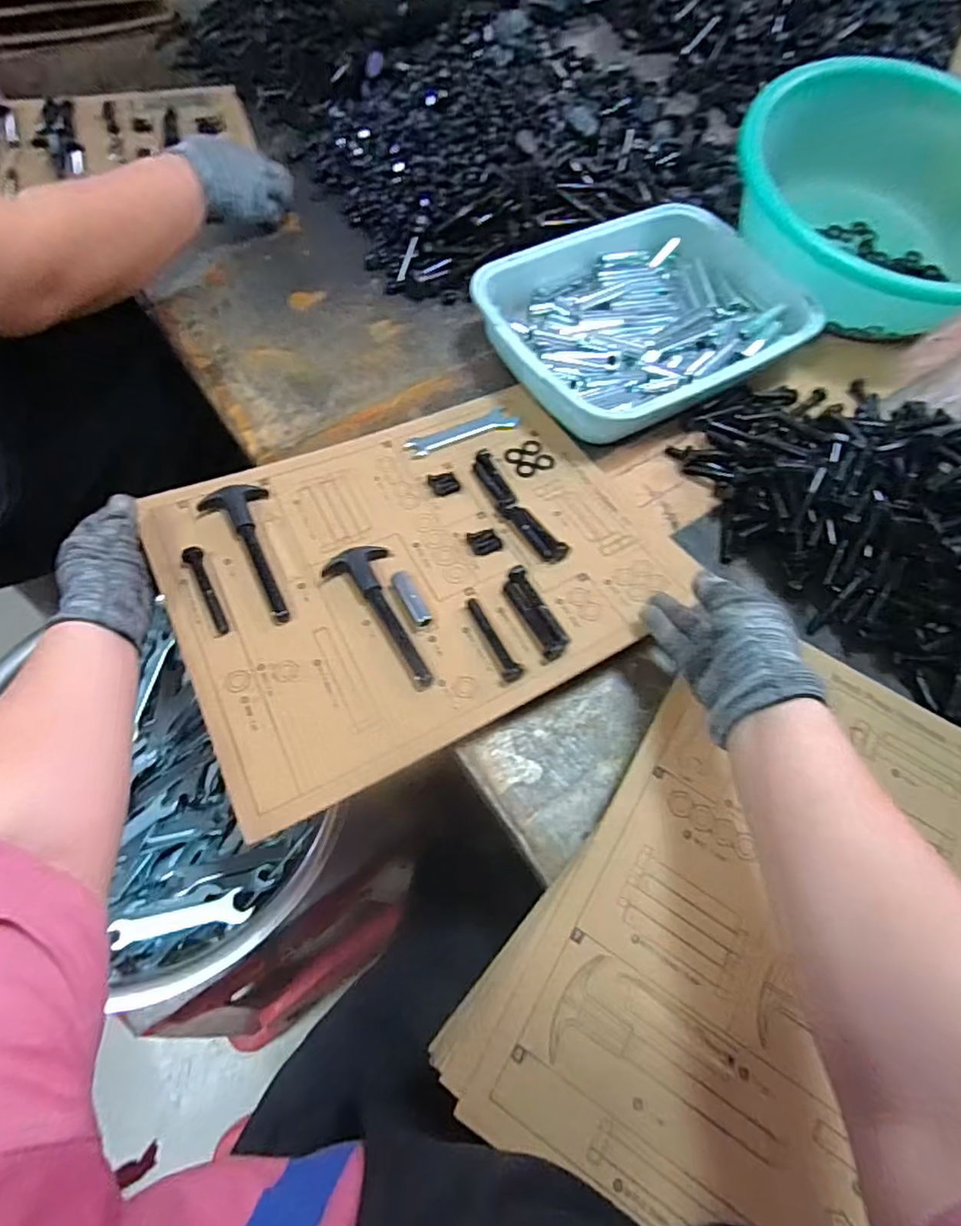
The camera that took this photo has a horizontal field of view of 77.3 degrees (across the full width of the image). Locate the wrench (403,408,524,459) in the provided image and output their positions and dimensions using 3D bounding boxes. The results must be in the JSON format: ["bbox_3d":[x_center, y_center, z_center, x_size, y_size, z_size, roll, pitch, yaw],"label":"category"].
[{"bbox_3d":[-0.016,-0.171,0.569,0.110,0.007,0.029,-24,67,-15],"label":"wrench"}]

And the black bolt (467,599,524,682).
[{"bbox_3d":[0.010,0.017,0.448,0.015,0.009,0.075,-20,66,-13],"label":"black bolt"}]

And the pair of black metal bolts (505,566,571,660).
[{"bbox_3d":[0.042,-0.001,0.453,0.022,0.018,0.080,-23,64,-12],"label":"pair of black metal bolts"}]

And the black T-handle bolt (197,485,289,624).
[{"bbox_3d":[-0.177,-0.051,0.478,0.051,0.018,0.132,-27,68,-16],"label":"black T-handle bolt"}]

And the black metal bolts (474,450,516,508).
[{"bbox_3d":[0.012,-0.118,0.533,0.020,0.011,0.067,-18,66,-13],"label":"black metal bolts"}]

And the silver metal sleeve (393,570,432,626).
[{"bbox_3d":[-0.053,-0.013,0.466,0.015,0.011,0.055,-24,67,-15],"label":"silver metal sleeve"}]

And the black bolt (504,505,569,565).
[{"bbox_3d":[0.045,-0.067,0.497,0.020,0.011,0.064,-32,69,-18],"label":"black bolt"}]

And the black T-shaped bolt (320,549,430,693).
[{"bbox_3d":[-0.075,0.003,0.455,0.048,0.014,0.130,-22,67,-15],"label":"black T-shaped bolt"}]

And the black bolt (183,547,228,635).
[{"bbox_3d":[-0.210,-0.018,0.455,0.012,0.018,0.077,-22,67,-15],"label":"black bolt"}]

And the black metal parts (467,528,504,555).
[{"bbox_3d":[0.003,-0.059,0.498,0.024,0.006,0.024,-23,67,-15],"label":"black metal parts"}]

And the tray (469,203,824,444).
[{"bbox_3d":[0.171,-0.313,0.629,0.332,0.055,0.237,-30,69,-18],"label":"tray"}]

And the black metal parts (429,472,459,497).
[{"bbox_3d":[-0.033,-0.116,0.532,0.024,0.009,0.021,-16,65,-12],"label":"black metal parts"}]

